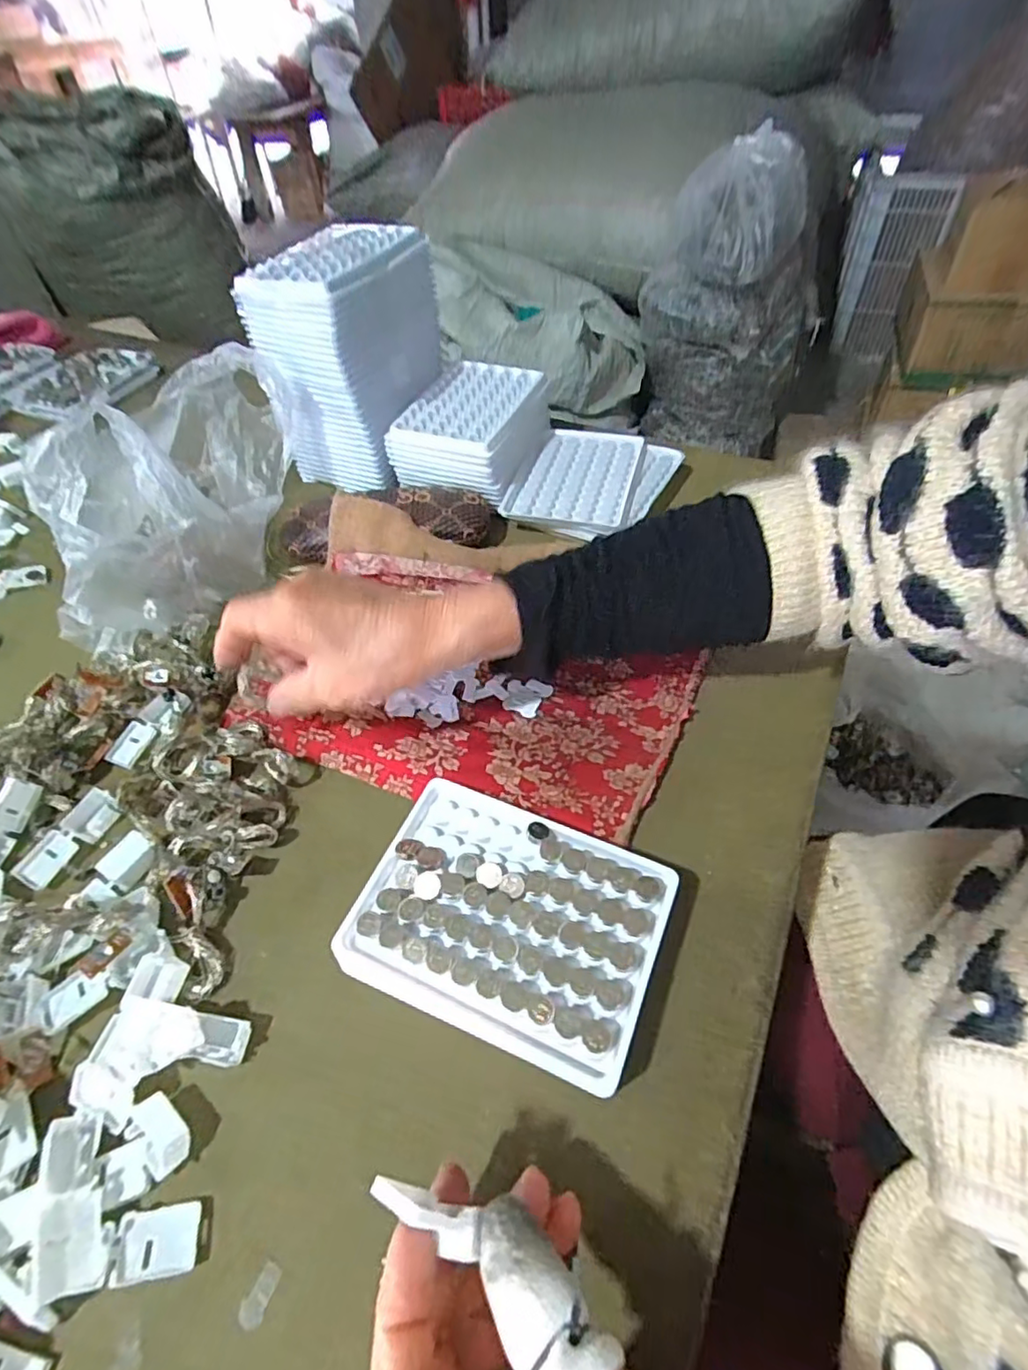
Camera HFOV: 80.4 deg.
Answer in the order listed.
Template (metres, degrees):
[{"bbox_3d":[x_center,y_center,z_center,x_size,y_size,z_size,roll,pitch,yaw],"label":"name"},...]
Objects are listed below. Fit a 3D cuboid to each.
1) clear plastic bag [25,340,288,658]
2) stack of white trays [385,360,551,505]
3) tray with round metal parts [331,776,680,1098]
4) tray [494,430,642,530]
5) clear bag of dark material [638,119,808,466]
[{"bbox_3d":[-0.227,-0.146,0.432,0.098,0.137,0.222,-2,50,1],"label":"clear plastic bag"},{"bbox_3d":[-0.033,-0.219,0.513,0.101,0.046,0.122,15,53,14],"label":"stack of white trays"},{"bbox_3d":[-0.003,0.108,0.280,0.130,0.029,0.097,18,54,16],"label":"tray with round metal parts"},{"bbox_3d":[0.052,-0.173,0.500,0.090,0.008,0.128,12,52,12],"label":"tray"},{"bbox_3d":[0.513,-0.928,1.493,0.386,0.571,0.357,15,53,15],"label":"clear bag of dark material"}]

